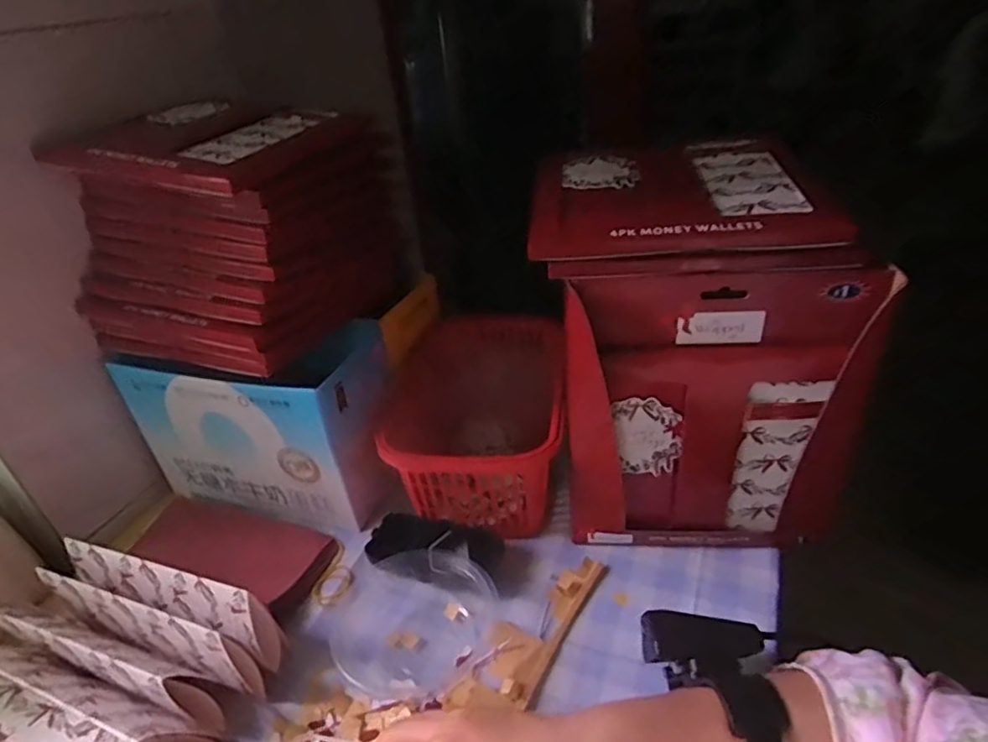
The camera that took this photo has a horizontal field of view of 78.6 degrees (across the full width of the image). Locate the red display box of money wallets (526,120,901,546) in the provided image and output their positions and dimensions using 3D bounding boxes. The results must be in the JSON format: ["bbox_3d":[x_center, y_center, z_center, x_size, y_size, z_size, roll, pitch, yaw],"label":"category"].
[{"bbox_3d":[0.151,-0.014,0.497,0.212,0.279,0.173,-1,34,8],"label":"red display box of money wallets"}]

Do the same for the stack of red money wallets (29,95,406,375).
[{"bbox_3d":[-0.226,-0.131,0.537,0.200,0.163,0.223,11,37,25],"label":"stack of red money wallets"}]

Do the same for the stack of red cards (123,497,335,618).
[{"bbox_3d":[-0.235,0.158,0.548,0.183,0.014,0.081,10,36,23],"label":"stack of red cards"}]

